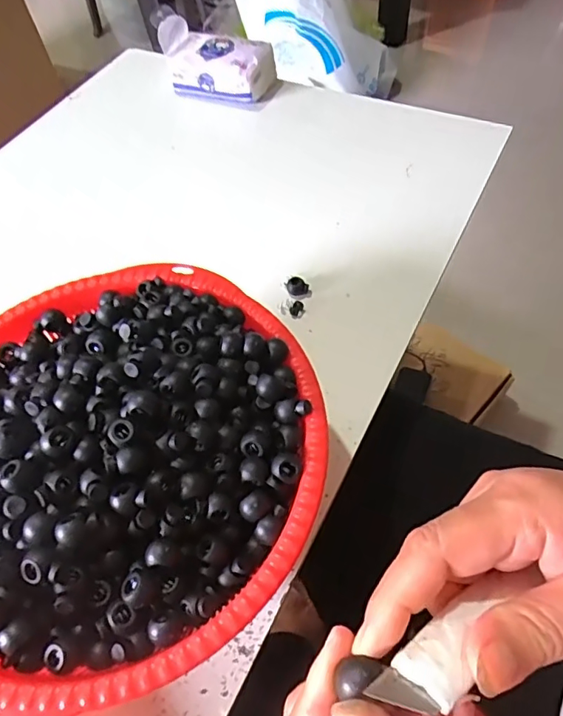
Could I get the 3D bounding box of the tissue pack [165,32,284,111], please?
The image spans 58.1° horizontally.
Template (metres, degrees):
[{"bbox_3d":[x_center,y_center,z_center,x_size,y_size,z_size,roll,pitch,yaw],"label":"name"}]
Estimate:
[{"bbox_3d":[-0.068,-0.321,0.573,0.112,0.056,0.064,17,59,16],"label":"tissue pack"}]

